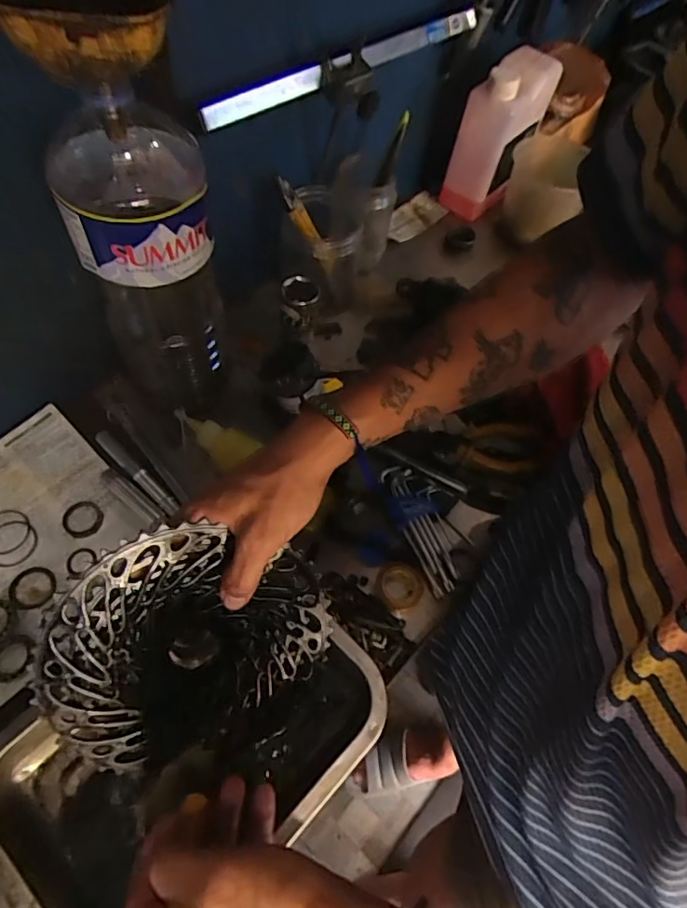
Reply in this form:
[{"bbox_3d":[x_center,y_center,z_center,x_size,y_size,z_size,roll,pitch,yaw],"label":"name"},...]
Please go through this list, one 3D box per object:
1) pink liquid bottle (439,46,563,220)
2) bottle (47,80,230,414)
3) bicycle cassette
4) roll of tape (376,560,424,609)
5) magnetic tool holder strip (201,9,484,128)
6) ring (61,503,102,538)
[{"bbox_3d":[0.210,-0.420,0.706,0.128,0.174,0.072,-39,69,-23],"label":"pink liquid bottle"},{"bbox_3d":[-0.154,-0.148,0.448,0.103,0.280,0.098,-21,64,-15],"label":"bottle"},{"bbox_3d":[-0.113,0.127,0.383,0.184,0.175,0.047,-27,25,-14],"label":"bicycle cassette"},{"bbox_3d":[0.049,0.113,0.465,0.039,0.014,0.043,9,59,1],"label":"roll of tape"},{"bbox_3d":[0.015,-0.375,0.504,0.010,0.026,0.364,45,65,11],"label":"magnetic tool holder strip"},{"bbox_3d":[-0.238,0.060,0.485,0.035,0.009,0.034,2,59,-3],"label":"ring"}]

